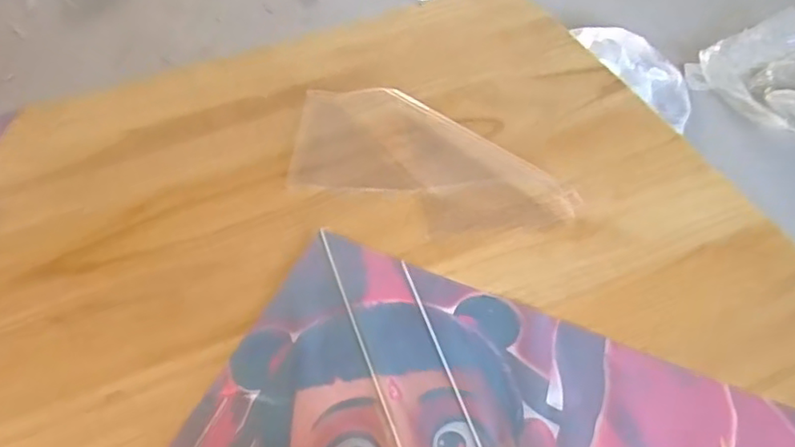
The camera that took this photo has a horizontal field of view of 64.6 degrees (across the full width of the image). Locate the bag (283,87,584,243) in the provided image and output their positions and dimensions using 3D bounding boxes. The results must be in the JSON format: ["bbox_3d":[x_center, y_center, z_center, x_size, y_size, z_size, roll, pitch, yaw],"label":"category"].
[{"bbox_3d":[0.030,-0.064,0.641,0.297,0.008,0.162,18,55,16],"label":"bag"}]

